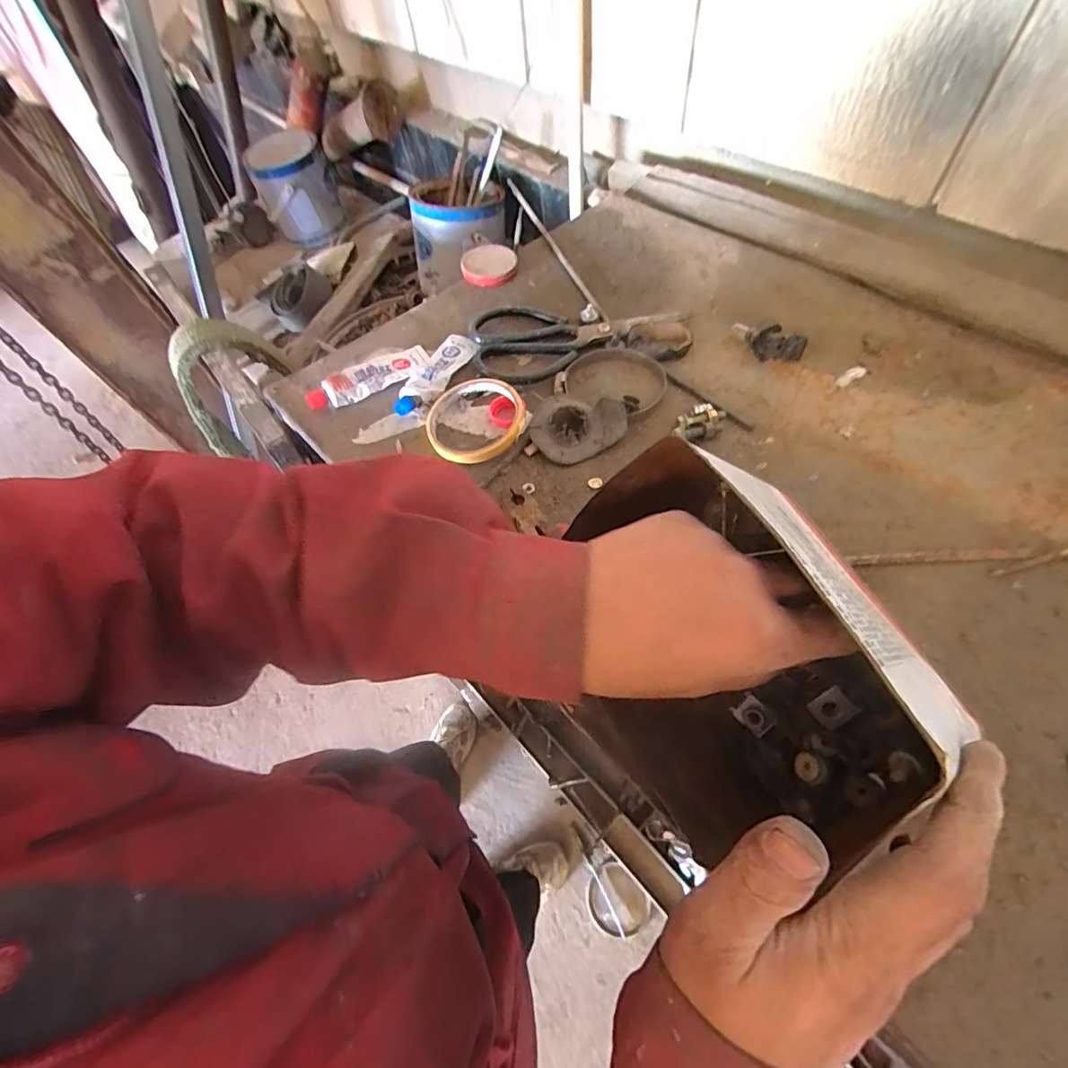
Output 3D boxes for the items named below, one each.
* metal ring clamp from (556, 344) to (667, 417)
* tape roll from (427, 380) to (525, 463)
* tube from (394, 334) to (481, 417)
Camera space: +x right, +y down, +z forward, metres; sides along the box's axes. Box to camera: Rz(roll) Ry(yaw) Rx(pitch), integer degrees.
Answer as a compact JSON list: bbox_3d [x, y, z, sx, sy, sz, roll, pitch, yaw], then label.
[{"bbox_3d":[0.075,-0.146,0.454,0.092,0.014,0.093,-2,58,4],"label":"metal ring clamp"},{"bbox_3d":[-0.052,-0.100,0.436,0.084,0.019,0.087,-2,58,4],"label":"tape roll"},{"bbox_3d":[-0.095,-0.155,0.472,0.039,0.016,0.123,22,62,17],"label":"tube"}]

